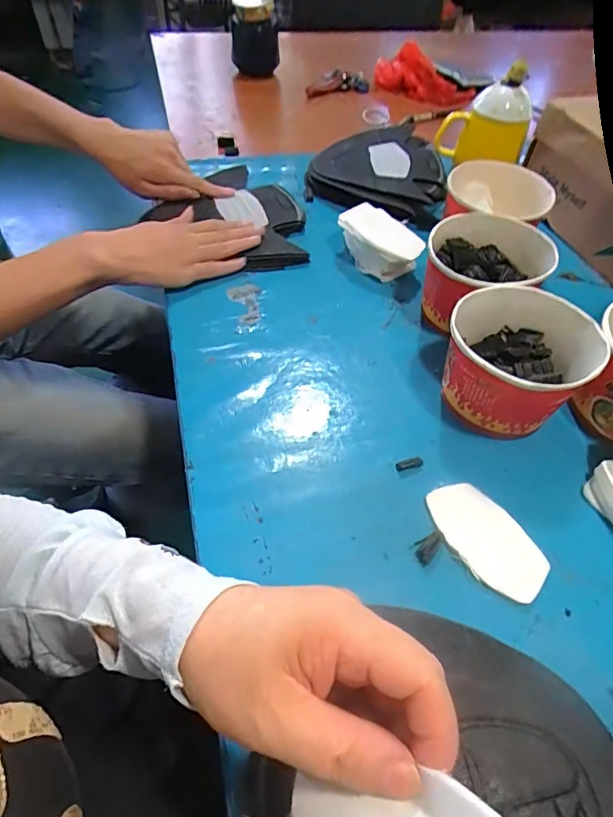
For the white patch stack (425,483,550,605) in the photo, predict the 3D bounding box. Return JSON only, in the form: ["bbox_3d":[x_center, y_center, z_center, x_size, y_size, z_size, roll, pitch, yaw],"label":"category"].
[{"bbox_3d":[0.134,0.096,0.361,0.058,0.010,0.095,-31,60,-25],"label":"white patch stack"}]

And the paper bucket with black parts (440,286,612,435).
[{"bbox_3d":[0.180,-0.035,0.416,0.112,0.081,0.113,2,52,-2],"label":"paper bucket with black parts"}]

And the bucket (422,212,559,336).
[{"bbox_3d":[0.176,-0.130,0.488,0.128,0.083,0.110,-21,57,-19],"label":"bucket"}]

